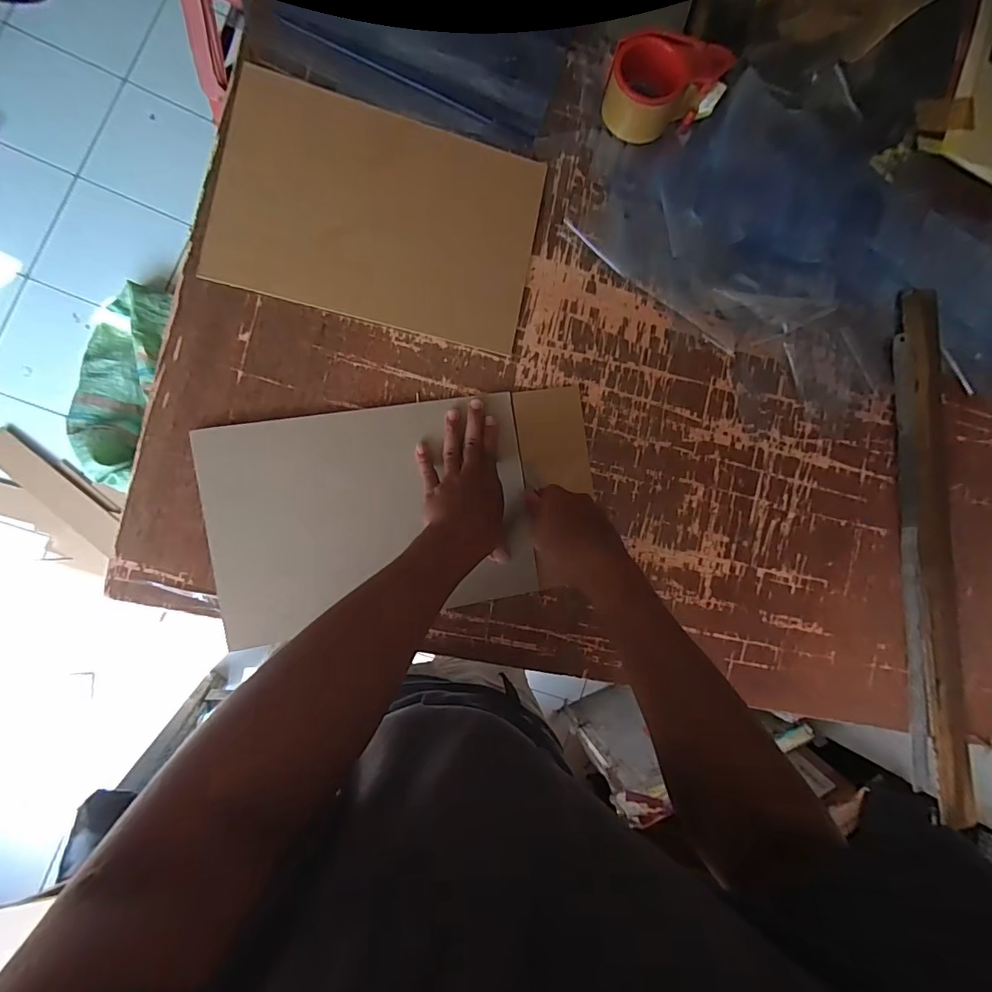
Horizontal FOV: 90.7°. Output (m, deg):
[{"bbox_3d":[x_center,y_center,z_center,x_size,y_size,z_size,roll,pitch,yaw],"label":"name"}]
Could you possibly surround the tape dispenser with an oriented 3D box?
[{"bbox_3d":[0.192,-0.475,0.571,0.128,0.075,0.085,-18,92,-10],"label":"tape dispenser"}]

